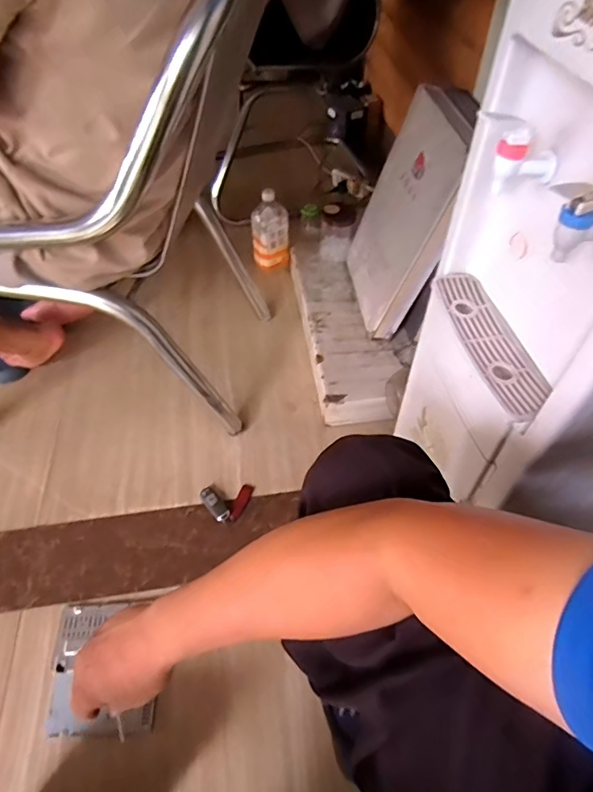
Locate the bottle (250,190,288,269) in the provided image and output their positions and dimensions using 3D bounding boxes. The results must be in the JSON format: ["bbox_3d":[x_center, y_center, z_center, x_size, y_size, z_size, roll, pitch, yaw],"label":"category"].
[{"bbox_3d":[-0.071,-0.440,1.320,0.099,0.210,0.082,-4,51,-3],"label":"bottle"}]

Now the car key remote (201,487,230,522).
[{"bbox_3d":[-0.152,0.199,0.914,0.033,0.010,0.071,-33,52,-22],"label":"car key remote"}]

